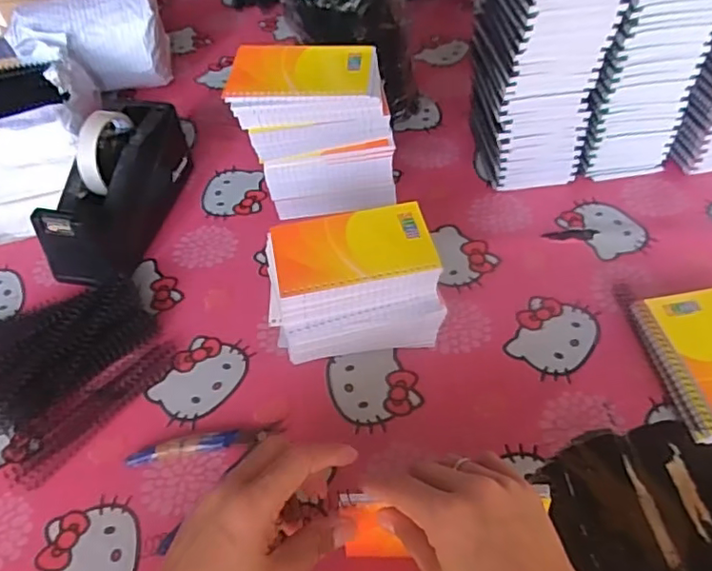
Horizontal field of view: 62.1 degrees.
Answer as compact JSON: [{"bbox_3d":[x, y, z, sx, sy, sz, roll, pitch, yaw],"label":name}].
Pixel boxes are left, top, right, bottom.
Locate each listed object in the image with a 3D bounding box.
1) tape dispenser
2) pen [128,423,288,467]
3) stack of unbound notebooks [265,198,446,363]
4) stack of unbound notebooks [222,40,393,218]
[{"bbox_3d":[-0.249,-0.100,0.611,0.078,0.113,0.217,5,51,8],"label":"tape dispenser"},{"bbox_3d":[-0.118,0.126,0.470,0.120,0.015,0.017,-9,50,-4],"label":"pen"},{"bbox_3d":[-0.002,0.003,0.518,0.136,0.093,0.096,-11,50,-5],"label":"stack of unbound notebooks"},{"bbox_3d":[-0.038,-0.146,0.602,0.149,0.164,0.086,-2,50,2],"label":"stack of unbound notebooks"}]

